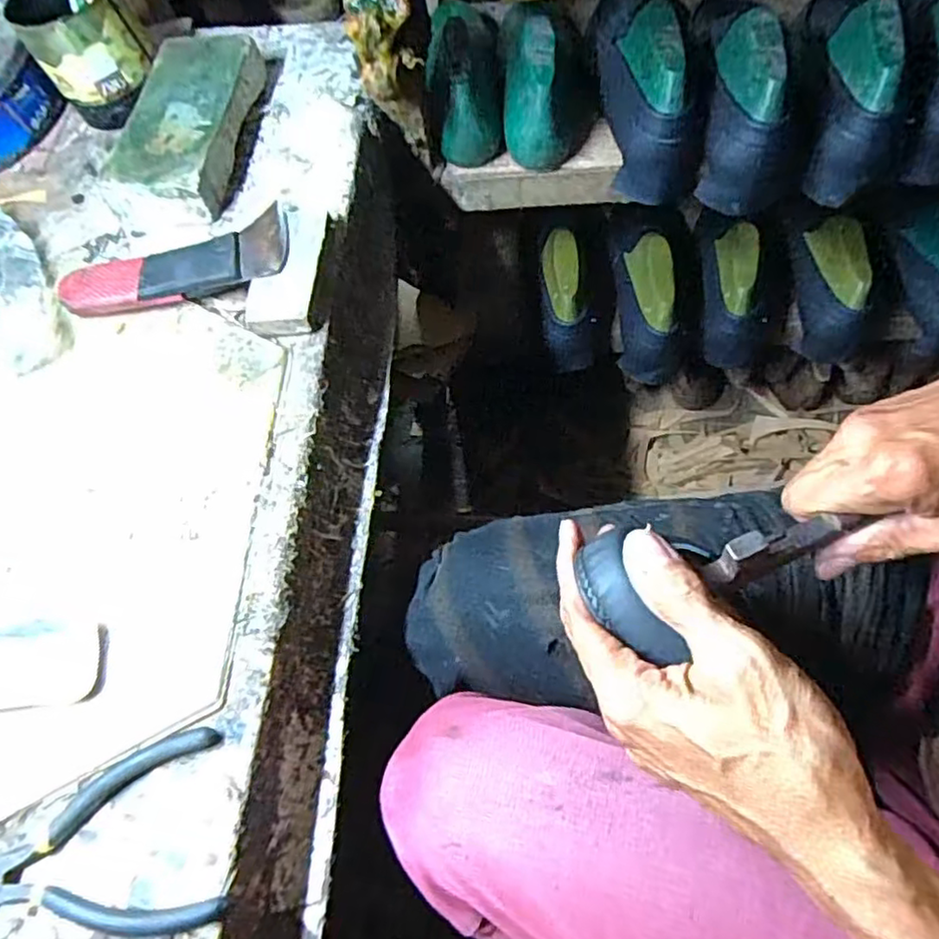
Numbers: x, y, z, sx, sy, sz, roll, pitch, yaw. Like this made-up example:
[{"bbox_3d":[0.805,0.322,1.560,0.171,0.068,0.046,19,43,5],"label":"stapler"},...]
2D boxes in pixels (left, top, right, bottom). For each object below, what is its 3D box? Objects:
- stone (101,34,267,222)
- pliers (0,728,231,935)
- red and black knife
[{"bbox_3d":[-0.241,-0.298,0.568,0.101,0.044,0.192,3,63,8],"label":"stone"},{"bbox_3d":[-0.207,0.205,0.344,0.157,0.014,0.089,-17,62,-2],"label":"pliers"},{"bbox_3d":[-0.228,-0.157,0.511,0.181,0.024,0.071,-14,62,0],"label":"red and black knife"}]

